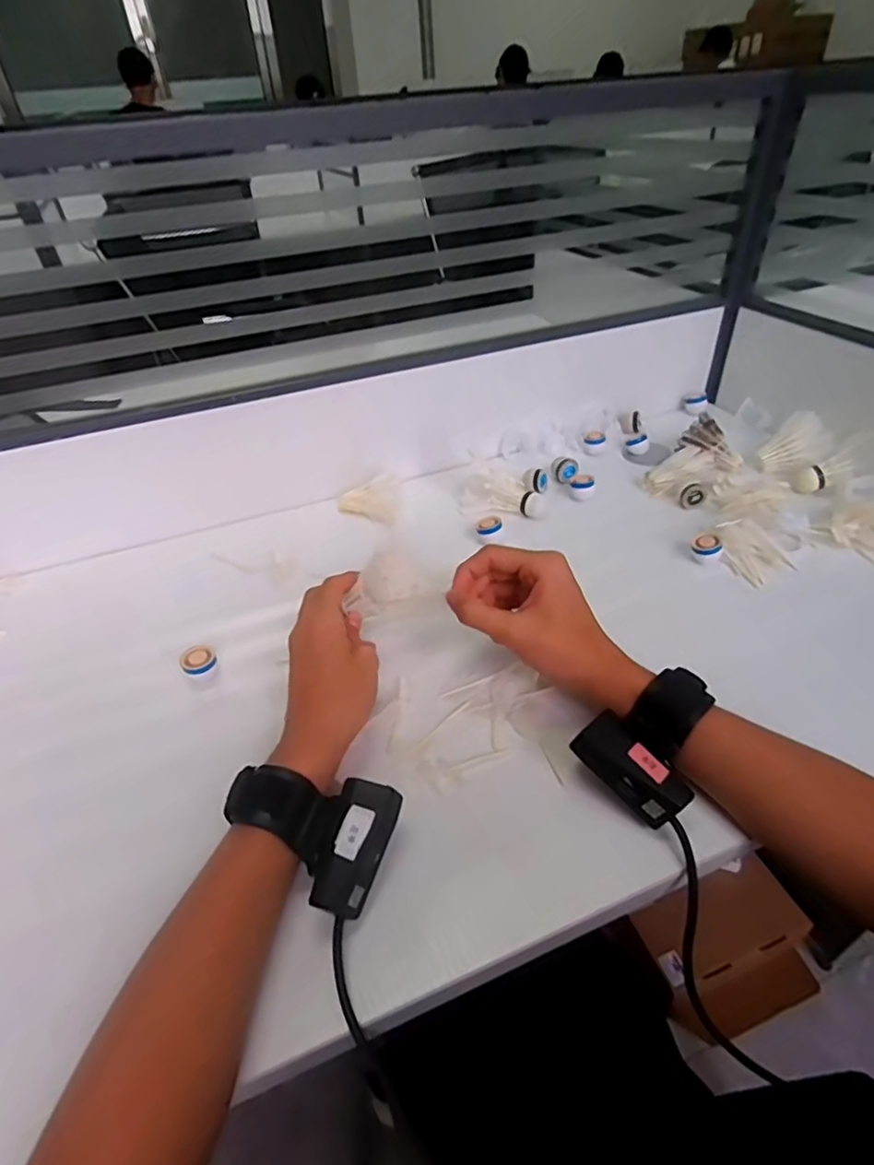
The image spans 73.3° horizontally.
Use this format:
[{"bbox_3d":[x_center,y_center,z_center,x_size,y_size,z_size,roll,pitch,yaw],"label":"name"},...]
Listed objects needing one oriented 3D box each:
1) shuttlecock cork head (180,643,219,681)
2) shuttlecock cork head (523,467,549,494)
[{"bbox_3d":[-0.188,0.068,0.469,0.026,0.027,0.026,-27,45,-23],"label":"shuttlecock cork head"},{"bbox_3d":[0.111,-0.116,0.655,0.027,0.022,0.027,3,42,10],"label":"shuttlecock cork head"}]

